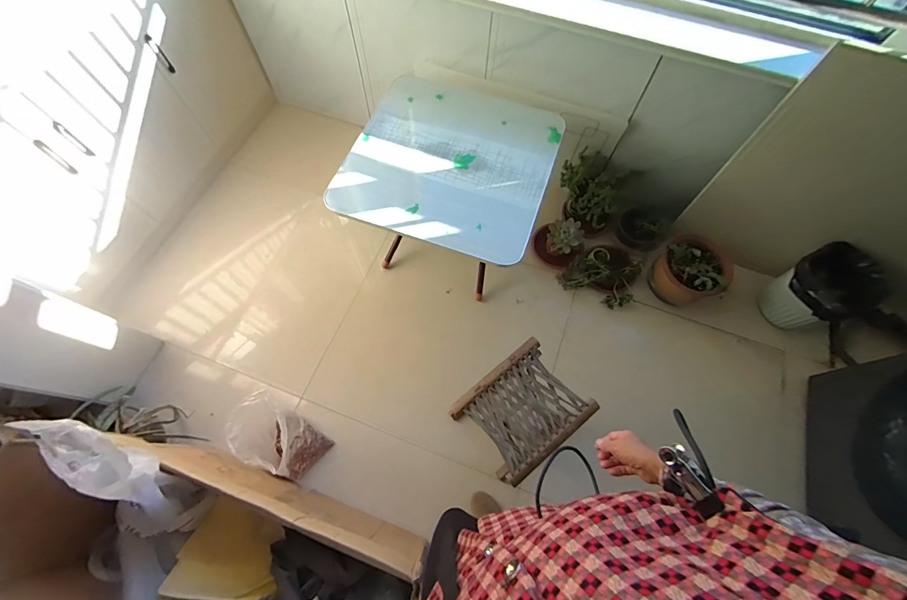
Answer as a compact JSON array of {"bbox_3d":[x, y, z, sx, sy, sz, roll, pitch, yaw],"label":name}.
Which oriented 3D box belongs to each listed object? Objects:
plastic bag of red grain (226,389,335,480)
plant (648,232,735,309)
[{"bbox_3d":[-0.527,0.420,1.169,0.211,0.308,0.155,41,72,15],"label":"plastic bag of red grain"},{"bbox_3d":[0.923,-0.120,1.498,0.275,0.200,0.249,-42,74,-17],"label":"plant"}]

